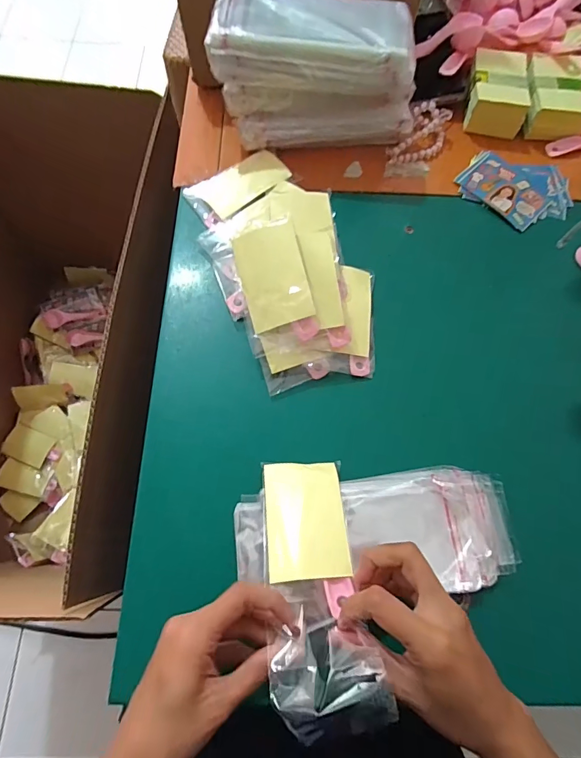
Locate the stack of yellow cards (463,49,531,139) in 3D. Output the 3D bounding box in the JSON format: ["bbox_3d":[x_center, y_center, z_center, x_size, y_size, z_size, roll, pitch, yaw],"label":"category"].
[{"bbox_3d":[0.248,-0.346,0.488,0.065,0.036,0.102,8,70,1],"label":"stack of yellow cards"}]

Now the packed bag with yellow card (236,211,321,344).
[{"bbox_3d":[-0.014,-0.084,0.362,0.057,0.008,0.103,-14,90,13],"label":"packed bag with yellow card"}]

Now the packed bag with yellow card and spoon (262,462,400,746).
[{"bbox_3d":[0.016,0.139,0.288,0.064,0.024,0.171,-4,46,-4],"label":"packed bag with yellow card and spoon"}]

